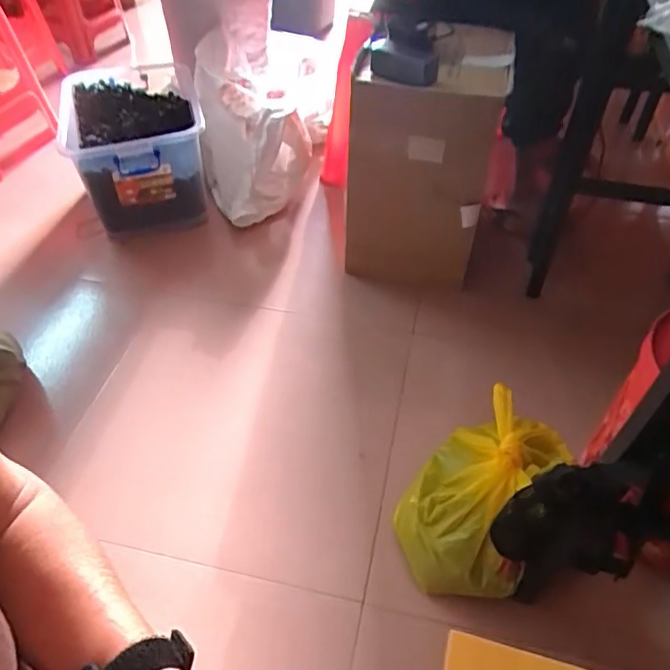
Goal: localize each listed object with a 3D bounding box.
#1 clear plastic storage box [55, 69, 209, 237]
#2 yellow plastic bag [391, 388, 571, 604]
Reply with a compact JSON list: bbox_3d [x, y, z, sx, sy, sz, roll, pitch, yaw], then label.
[{"bbox_3d":[-0.463,-0.426,1.375,0.293,0.282,0.364,-14,47,-13],"label":"clear plastic storage box"},{"bbox_3d":[0.239,0.251,0.932,0.206,0.127,0.332,27,52,24],"label":"yellow plastic bag"}]

